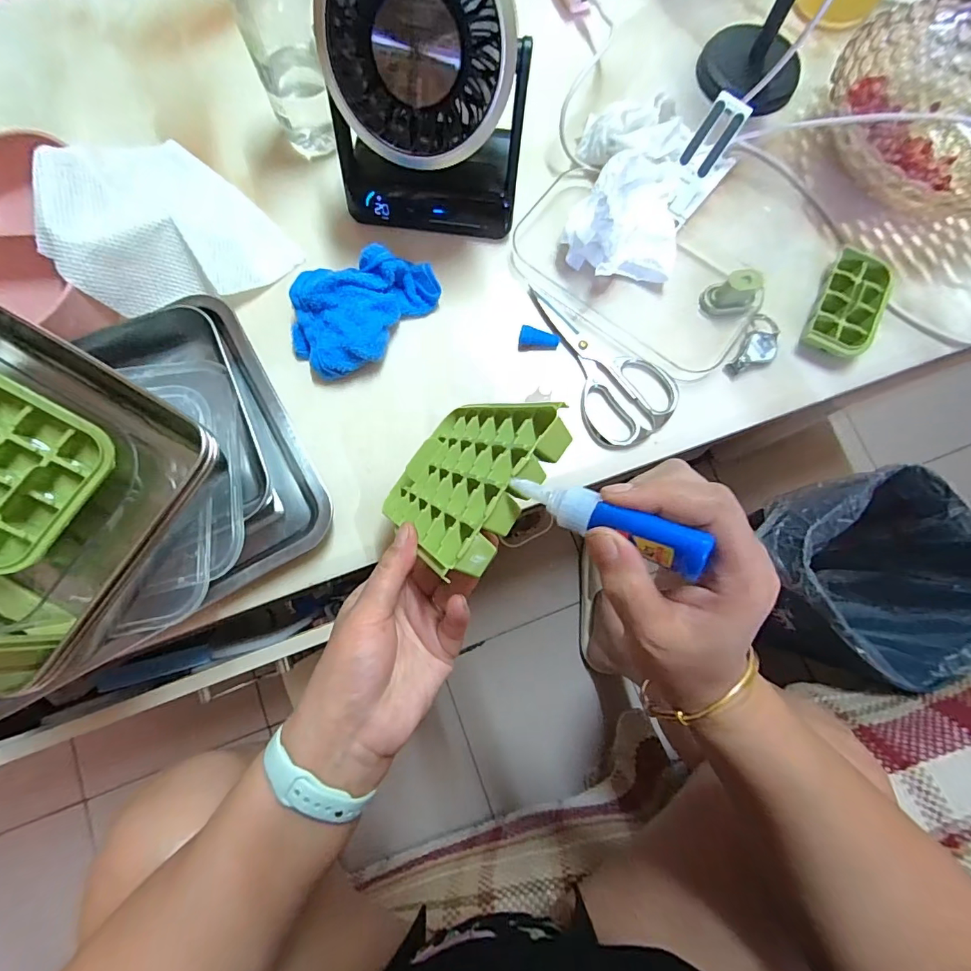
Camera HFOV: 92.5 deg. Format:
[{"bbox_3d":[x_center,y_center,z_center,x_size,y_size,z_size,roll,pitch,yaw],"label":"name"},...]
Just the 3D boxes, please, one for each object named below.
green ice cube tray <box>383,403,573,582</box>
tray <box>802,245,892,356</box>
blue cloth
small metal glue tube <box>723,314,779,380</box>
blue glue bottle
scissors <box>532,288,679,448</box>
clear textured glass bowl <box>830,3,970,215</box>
[{"bbox_3d":[-0.013,-0.007,0.311,0.021,0.159,0.110,39,84,-25],"label":"green ice cube tray"},{"bbox_3d":[0.359,-0.175,0.457,0.059,0.029,0.111,25,79,4],"label":"tray"},{"bbox_3d":[-0.121,-0.172,0.433,0.097,0.039,0.143,41,81,7],"label":"blue cloth"},{"bbox_3d":[0.264,-0.132,0.453,0.037,0.007,0.074,30,80,5],"label":"small metal glue tube"},{"bbox_3d":[0.053,0.016,0.213,0.093,0.015,0.018,22,78,29],"label":"blue glue bottle"},{"bbox_3d":[0.110,-0.126,0.448,0.088,0.006,0.172,-28,80,-6],"label":"scissors"},{"bbox_3d":[0.446,-0.361,0.475,0.213,0.074,0.228,0,79,-1],"label":"clear textured glass bowl"}]

